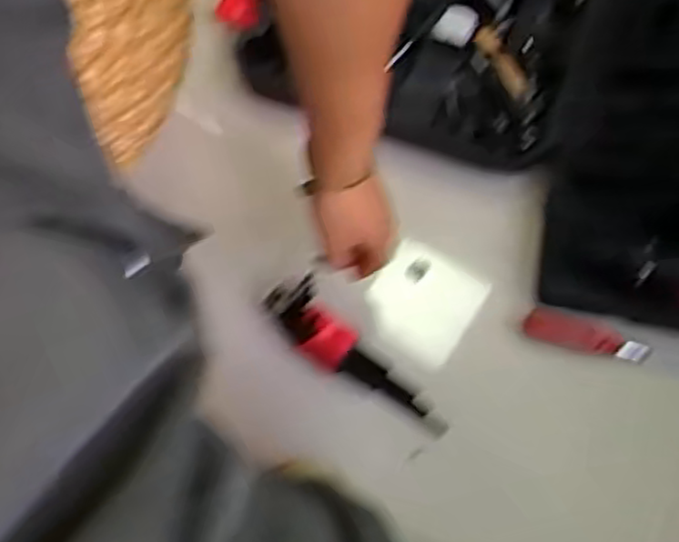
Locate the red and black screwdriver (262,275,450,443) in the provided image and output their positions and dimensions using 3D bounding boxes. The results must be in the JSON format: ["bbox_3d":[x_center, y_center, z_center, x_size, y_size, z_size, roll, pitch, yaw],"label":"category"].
[{"bbox_3d":[0.019,0.074,0.646,0.196,0.036,0.058,39,72,0],"label":"red and black screwdriver"}]

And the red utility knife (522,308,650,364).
[{"bbox_3d":[0.220,0.059,0.657,0.104,0.033,0.011,16,33,24],"label":"red utility knife"}]

